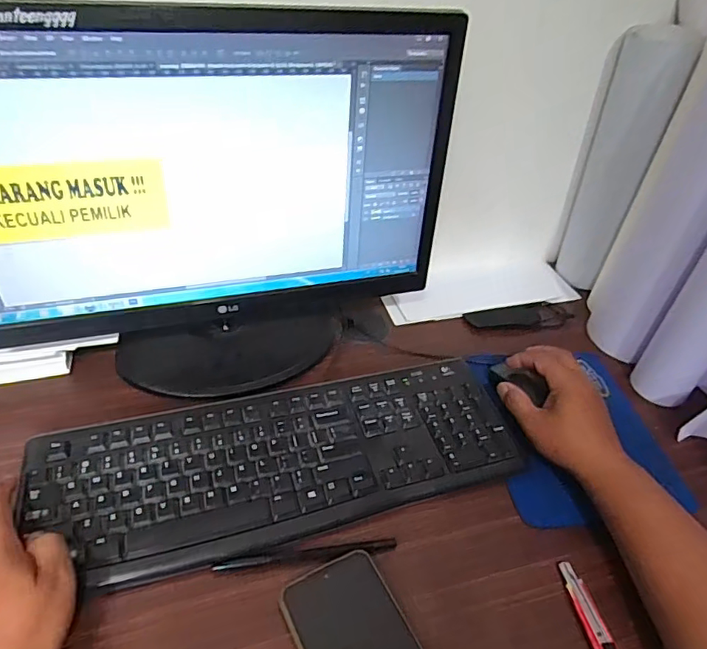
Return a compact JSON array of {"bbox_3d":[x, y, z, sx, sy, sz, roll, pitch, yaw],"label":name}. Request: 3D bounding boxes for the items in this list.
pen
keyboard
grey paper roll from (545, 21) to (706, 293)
[{"bbox_3d":[-0.037,0.186,0.424,0.145,0.007,0.010,-4,43,-8],"label":"pen"},{"bbox_3d":[-0.059,0.122,0.483,0.424,0.015,0.152,-8,44,-16],"label":"keyboard"},{"bbox_3d":[0.316,-0.195,0.660,0.081,0.310,0.062,18,44,15],"label":"grey paper roll"}]

